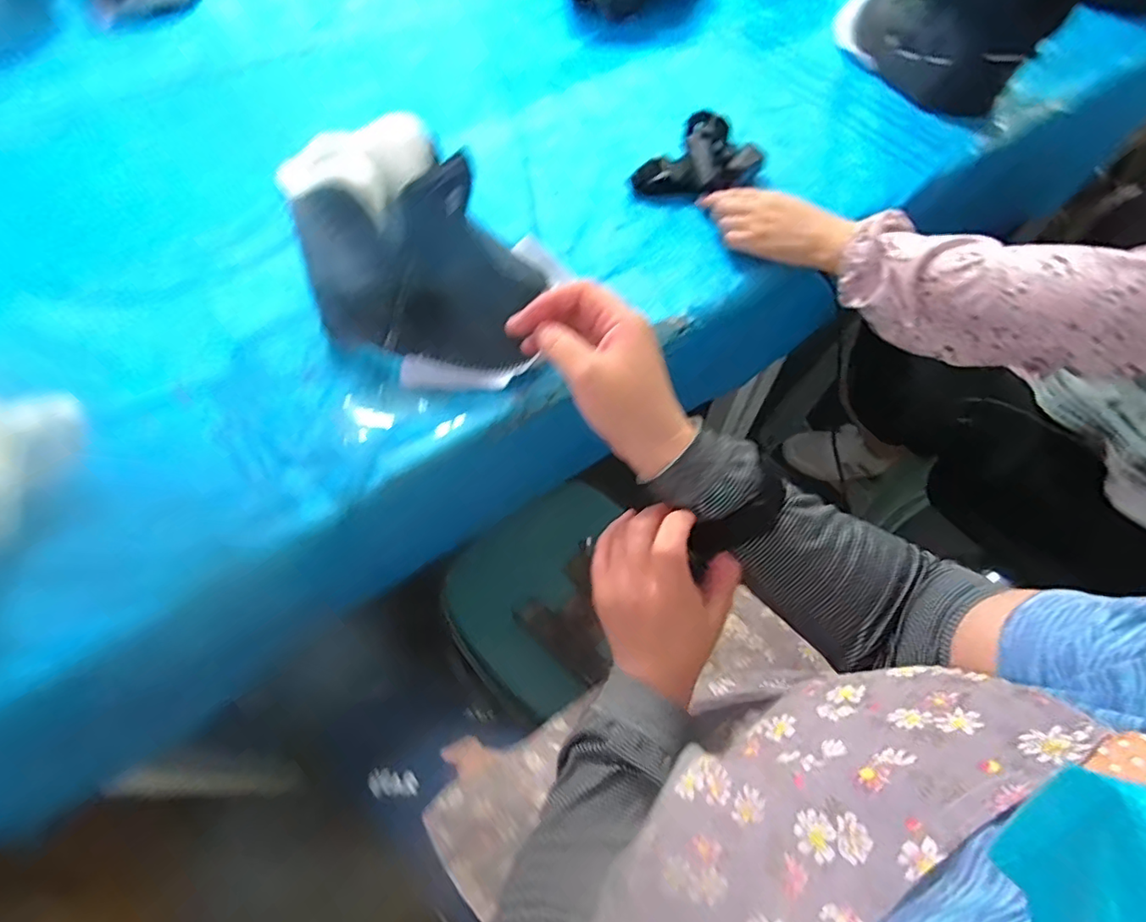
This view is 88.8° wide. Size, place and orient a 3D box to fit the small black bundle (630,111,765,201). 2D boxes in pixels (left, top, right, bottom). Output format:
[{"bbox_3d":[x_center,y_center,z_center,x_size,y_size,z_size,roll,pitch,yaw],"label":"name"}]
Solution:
[{"bbox_3d":[0.153,-0.365,0.694,0.140,0.073,0.102,15,61,7],"label":"small black bundle"}]

